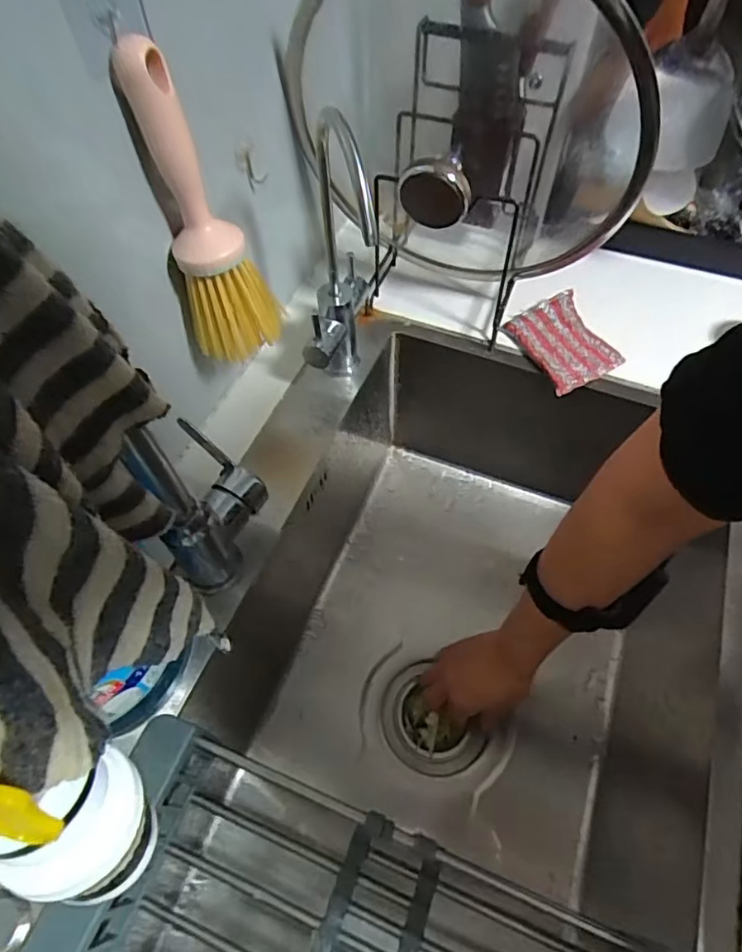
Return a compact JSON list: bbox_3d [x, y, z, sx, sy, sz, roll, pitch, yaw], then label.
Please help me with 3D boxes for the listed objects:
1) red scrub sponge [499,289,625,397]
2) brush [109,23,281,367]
[{"bbox_3d":[0.201,-0.143,0.588,0.077,0.022,0.109,-23,60,-13],"label":"red scrub sponge"},{"bbox_3d":[-0.111,-0.174,0.394,0.065,0.206,0.040,-7,58,-4],"label":"brush"}]

